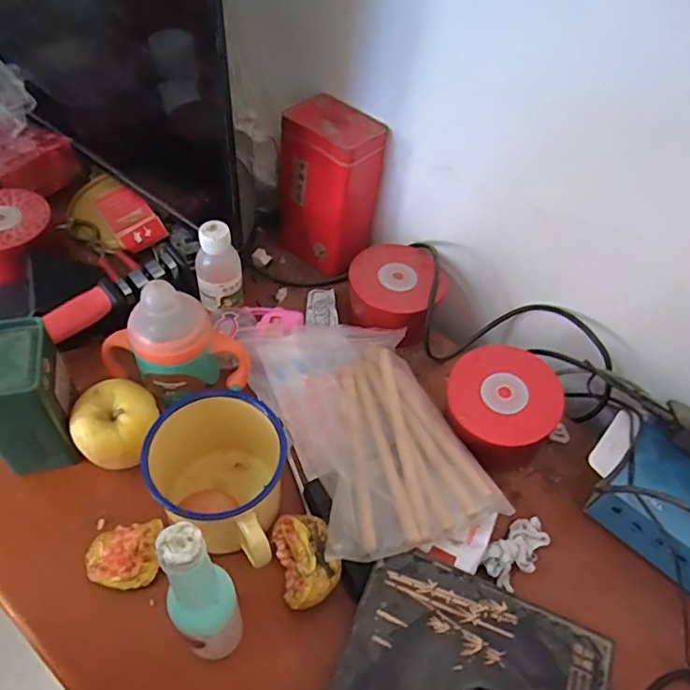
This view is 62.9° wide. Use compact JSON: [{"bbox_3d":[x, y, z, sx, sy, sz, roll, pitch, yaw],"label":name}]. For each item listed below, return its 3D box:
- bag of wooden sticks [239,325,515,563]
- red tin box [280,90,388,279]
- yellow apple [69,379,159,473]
[{"bbox_3d":[0.016,0.075,0.530,0.166,0.049,0.247,-14,55,-16],"label":"bag of wooden sticks"},{"bbox_3d":[-0.022,-0.181,0.655,0.106,0.173,0.077,29,55,16],"label":"red tin box"},{"bbox_3d":[-0.203,0.074,0.505,0.069,0.069,0.071,3,52,-4],"label":"yellow apple"}]

